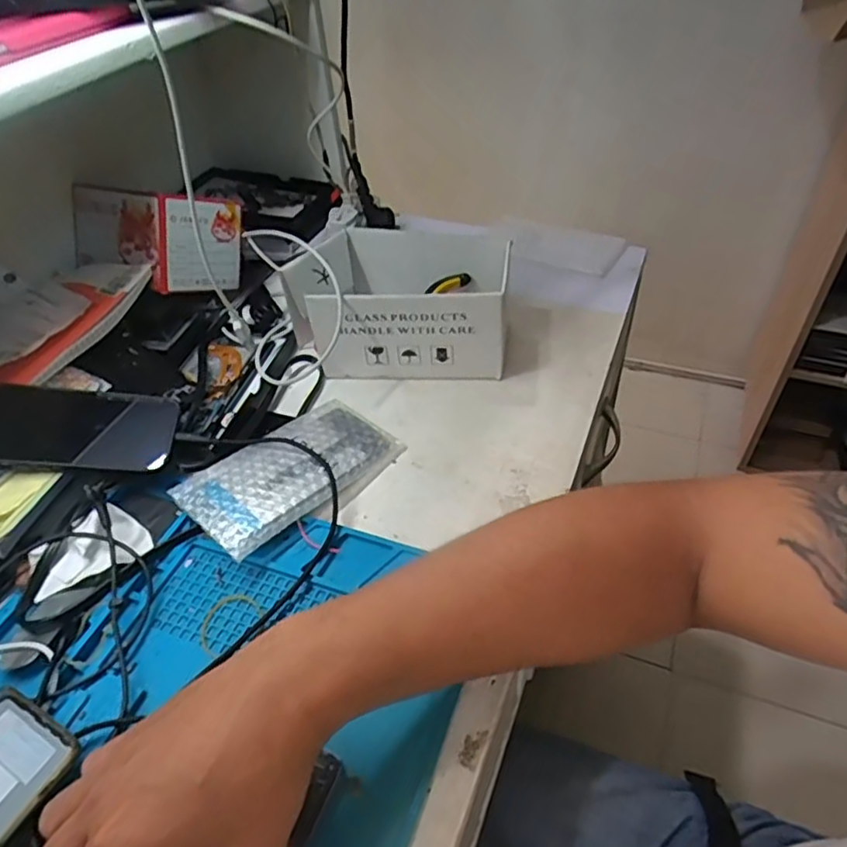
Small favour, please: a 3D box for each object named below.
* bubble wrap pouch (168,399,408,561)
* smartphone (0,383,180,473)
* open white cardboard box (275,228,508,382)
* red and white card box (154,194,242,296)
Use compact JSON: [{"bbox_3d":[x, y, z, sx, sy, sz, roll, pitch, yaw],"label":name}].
[{"bbox_3d":[-0.105,0.035,0.502,0.095,0.016,0.167,32,55,32],"label":"bubble wrap pouch"},{"bbox_3d":[-0.281,0.005,0.504,0.146,0.007,0.075,7,56,-12],"label":"smartphone"},{"bbox_3d":[-0.026,-0.126,0.609,0.209,0.080,0.132,3,45,7],"label":"open white cardboard box"},{"bbox_3d":[-0.232,-0.185,0.646,0.030,0.096,0.091,14,14,42],"label":"red and white card box"}]

